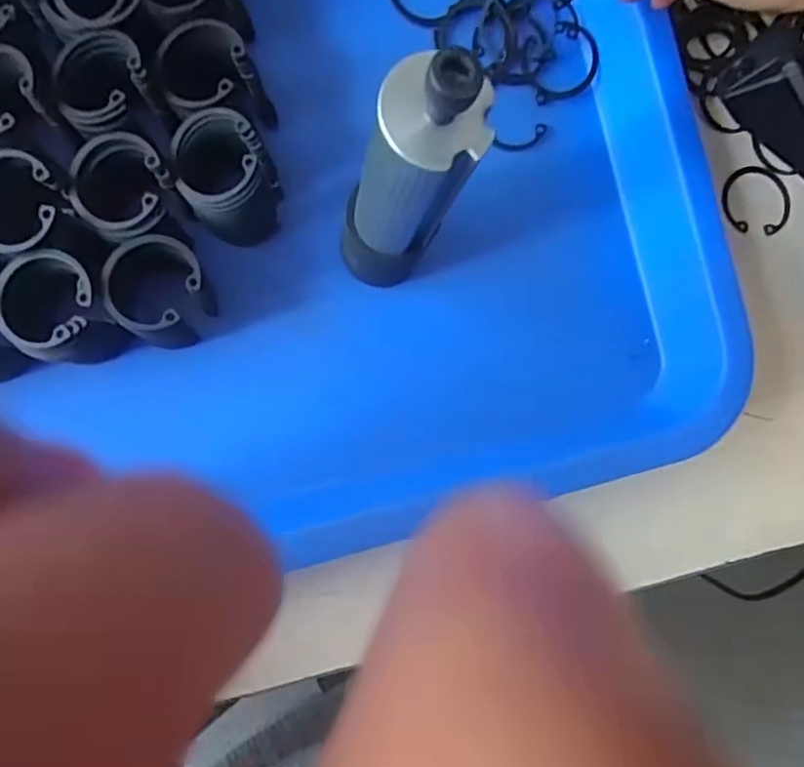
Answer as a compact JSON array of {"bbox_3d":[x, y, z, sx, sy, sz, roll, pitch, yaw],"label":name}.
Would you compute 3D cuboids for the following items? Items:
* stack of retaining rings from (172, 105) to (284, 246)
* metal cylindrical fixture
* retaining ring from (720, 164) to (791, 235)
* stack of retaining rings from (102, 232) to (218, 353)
[{"bbox_3d":[-0.070,-0.081,0.244,0.036,0.043,0.043,-32,91,-9],"label":"stack of retaining rings"},{"bbox_3d":[0.000,-0.061,0.205,0.030,0.142,0.027,28,83,-5],"label":"metal cylindrical fixture"},{"bbox_3d":[0.176,-0.090,0.303,0.033,0.004,0.035,0,90,-3],"label":"retaining ring"},{"bbox_3d":[-0.095,-0.035,0.242,0.032,0.037,0.039,-14,88,-9],"label":"stack of retaining rings"}]

